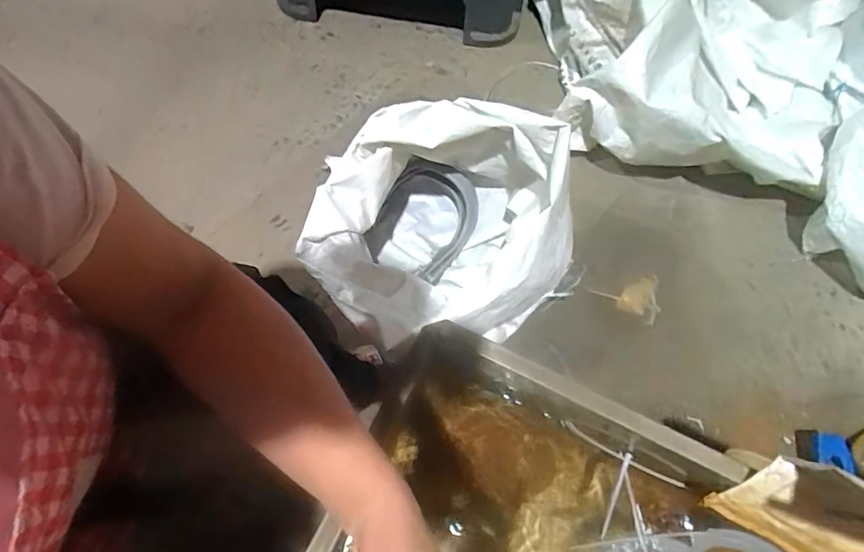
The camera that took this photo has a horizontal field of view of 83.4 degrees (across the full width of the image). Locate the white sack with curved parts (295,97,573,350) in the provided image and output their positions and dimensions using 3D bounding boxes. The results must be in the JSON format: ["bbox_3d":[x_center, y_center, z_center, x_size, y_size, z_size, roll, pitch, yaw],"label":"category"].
[{"bbox_3d":[0.024,-0.051,0.744,0.330,0.289,0.355,38,71,11],"label":"white sack with curved parts"}]

